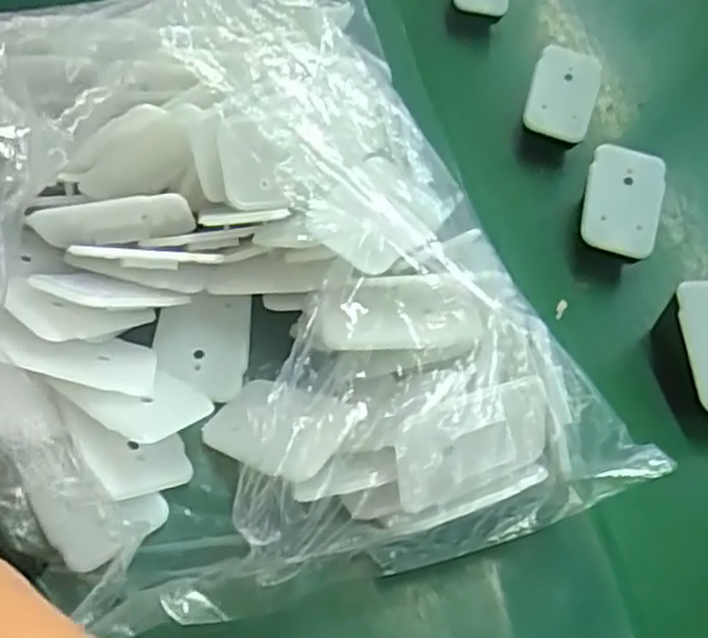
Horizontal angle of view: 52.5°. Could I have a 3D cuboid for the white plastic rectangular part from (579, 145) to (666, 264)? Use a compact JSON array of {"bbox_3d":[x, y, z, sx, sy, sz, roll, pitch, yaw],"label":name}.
[{"bbox_3d":[0.153,-0.067,0.409,0.045,0.008,0.062,17,82,-3],"label":"white plastic rectangular part"}]

